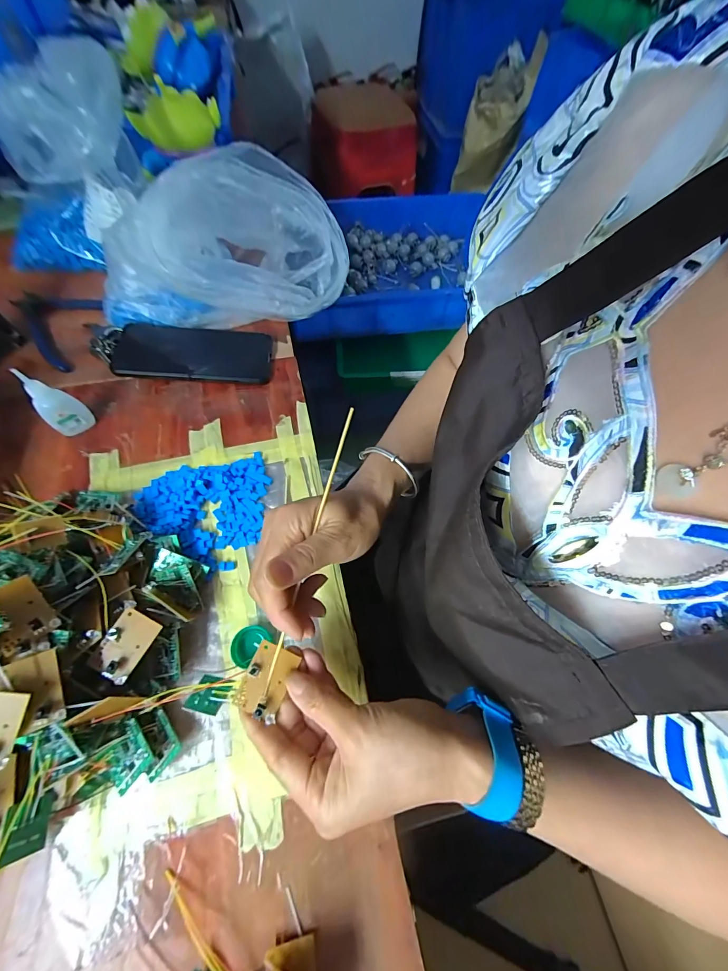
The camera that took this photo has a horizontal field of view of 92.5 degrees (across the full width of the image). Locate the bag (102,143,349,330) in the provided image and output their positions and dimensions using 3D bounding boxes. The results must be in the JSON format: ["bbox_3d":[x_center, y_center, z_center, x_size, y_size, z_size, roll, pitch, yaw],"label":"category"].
[{"bbox_3d":[-0.160,-0.265,0.405,0.294,0.137,0.126,-28,68,-12],"label":"bag"}]

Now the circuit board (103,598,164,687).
[{"bbox_3d":[-0.176,0.116,0.259,0.032,0.014,0.044,29,67,10],"label":"circuit board"}]

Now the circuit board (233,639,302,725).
[{"bbox_3d":[-0.066,0.131,0.235,0.029,0.012,0.043,22,67,9],"label":"circuit board"}]

